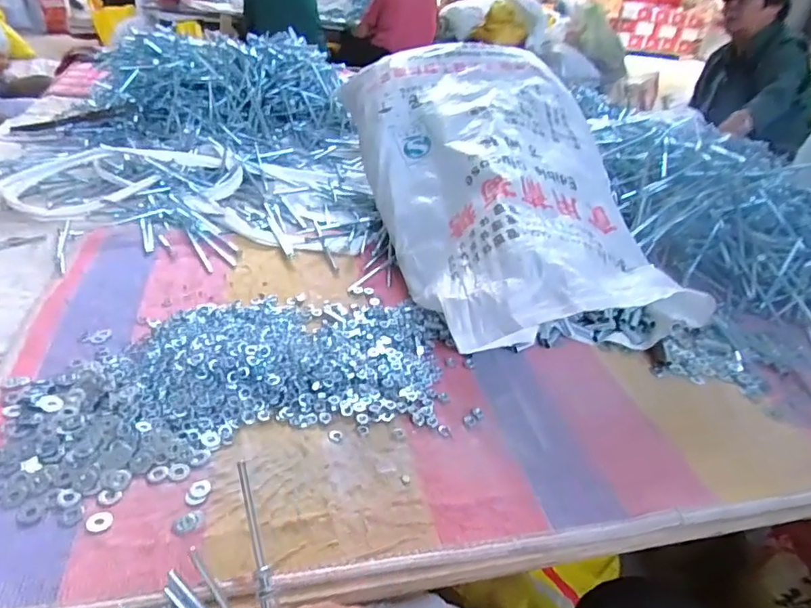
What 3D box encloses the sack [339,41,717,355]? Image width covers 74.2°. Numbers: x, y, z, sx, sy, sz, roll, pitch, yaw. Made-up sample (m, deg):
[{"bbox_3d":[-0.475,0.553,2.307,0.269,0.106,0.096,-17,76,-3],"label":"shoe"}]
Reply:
[{"bbox_3d":[0.175,-0.201,0.872,0.410,0.252,0.654,-5,35,-19],"label":"sack"}]

